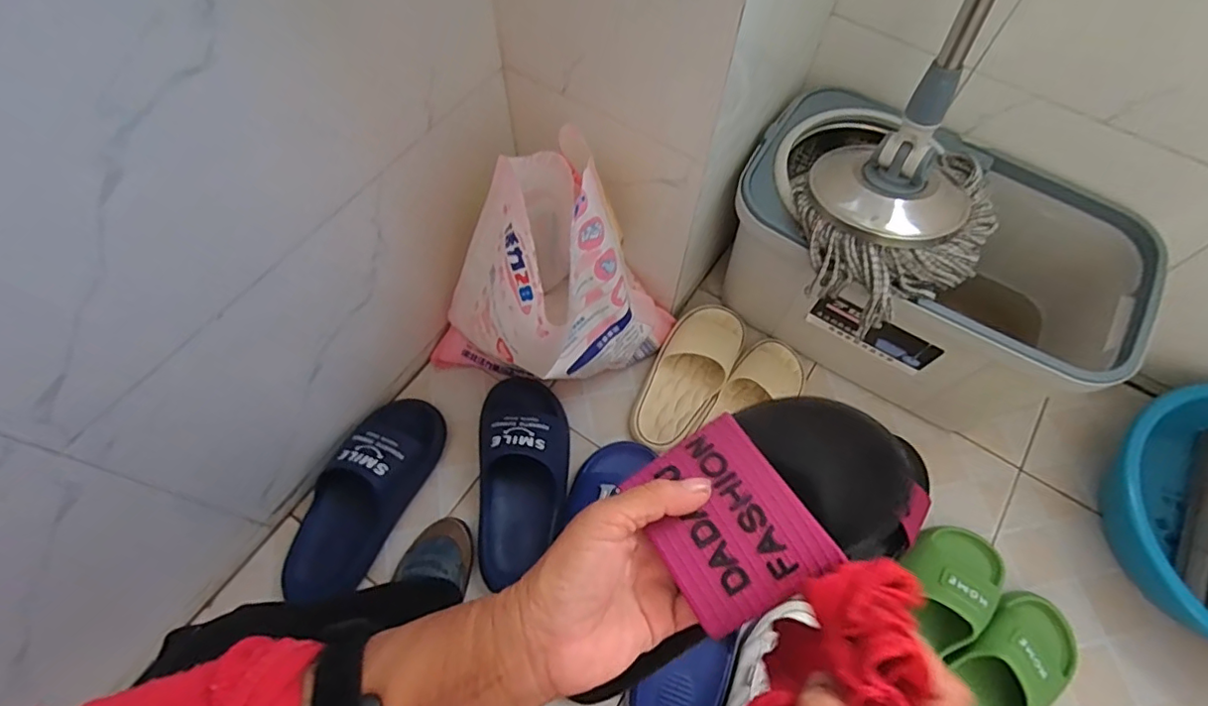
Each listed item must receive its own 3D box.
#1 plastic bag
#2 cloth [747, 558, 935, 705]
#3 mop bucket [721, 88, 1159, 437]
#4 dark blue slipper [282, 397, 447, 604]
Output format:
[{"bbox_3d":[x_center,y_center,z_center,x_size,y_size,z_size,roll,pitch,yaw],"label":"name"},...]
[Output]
[{"bbox_3d":[-0.070,-0.084,0.705,0.263,0.333,0.231,32,68,13],"label":"plastic bag"},{"bbox_3d":[0.104,0.140,0.247,0.055,0.052,0.108,25,66,10],"label":"cloth"},{"bbox_3d":[0.389,-0.097,0.751,0.467,0.260,0.259,25,67,10],"label":"mop bucket"},{"bbox_3d":[-0.302,0.174,0.715,0.109,0.066,0.273,22,66,9],"label":"dark blue slipper"}]

